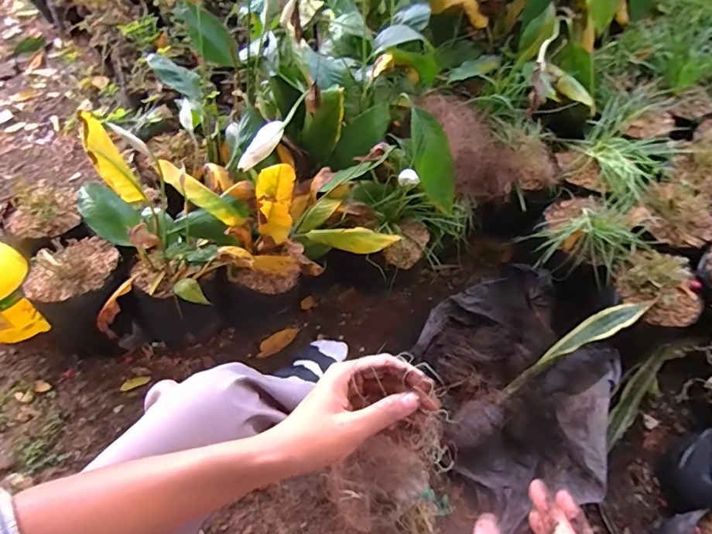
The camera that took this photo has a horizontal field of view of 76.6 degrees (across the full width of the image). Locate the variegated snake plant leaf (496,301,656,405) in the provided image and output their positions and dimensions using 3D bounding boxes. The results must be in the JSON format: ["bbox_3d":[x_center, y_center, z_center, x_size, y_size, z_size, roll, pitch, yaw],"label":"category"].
[{"bbox_3d":[0.362,0.141,0.772,0.291,0.025,0.043,-37,66,9],"label":"variegated snake plant leaf"}]

